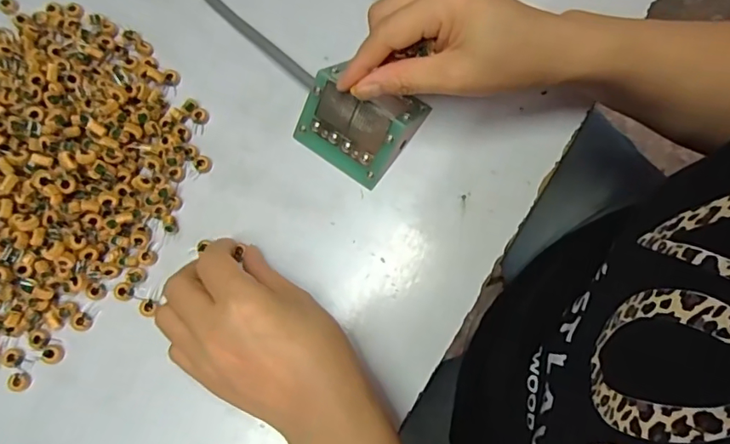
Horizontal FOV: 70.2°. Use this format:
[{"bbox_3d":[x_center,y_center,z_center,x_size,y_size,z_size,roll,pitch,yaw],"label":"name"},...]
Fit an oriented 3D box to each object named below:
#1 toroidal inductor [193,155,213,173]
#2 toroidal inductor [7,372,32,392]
[{"bbox_3d":[-0.112,-0.040,0.359,0.012,0.008,0.012,0,77,1],"label":"toroidal inductor"},{"bbox_3d":[-0.216,0.100,0.324,0.012,0.004,0.012,0,77,1],"label":"toroidal inductor"}]

